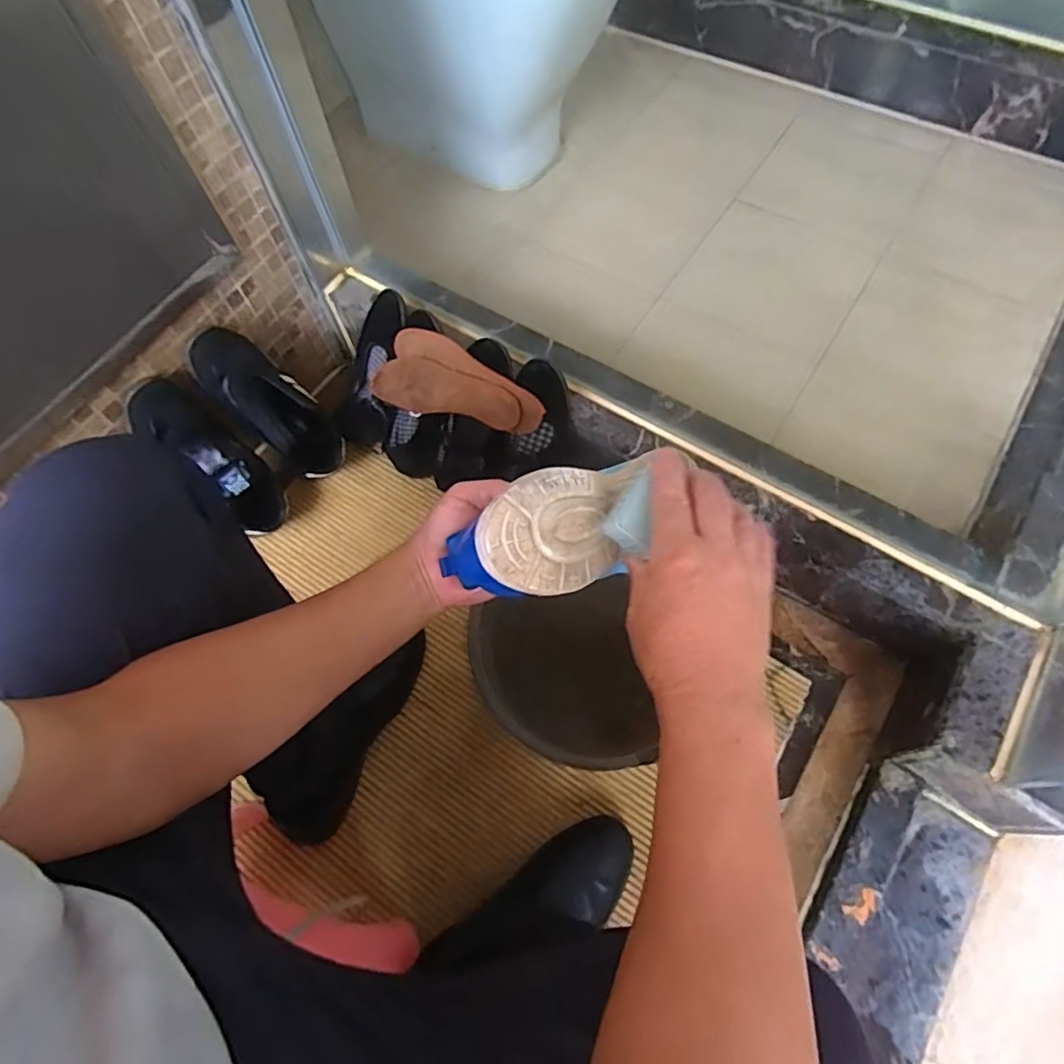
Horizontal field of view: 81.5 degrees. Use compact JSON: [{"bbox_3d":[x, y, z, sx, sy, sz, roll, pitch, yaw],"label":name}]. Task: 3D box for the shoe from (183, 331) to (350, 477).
[{"bbox_3d":[-0.365,-0.178,0.866,0.241,0.072,0.093,45,69,-20],"label":"shoe"}]

